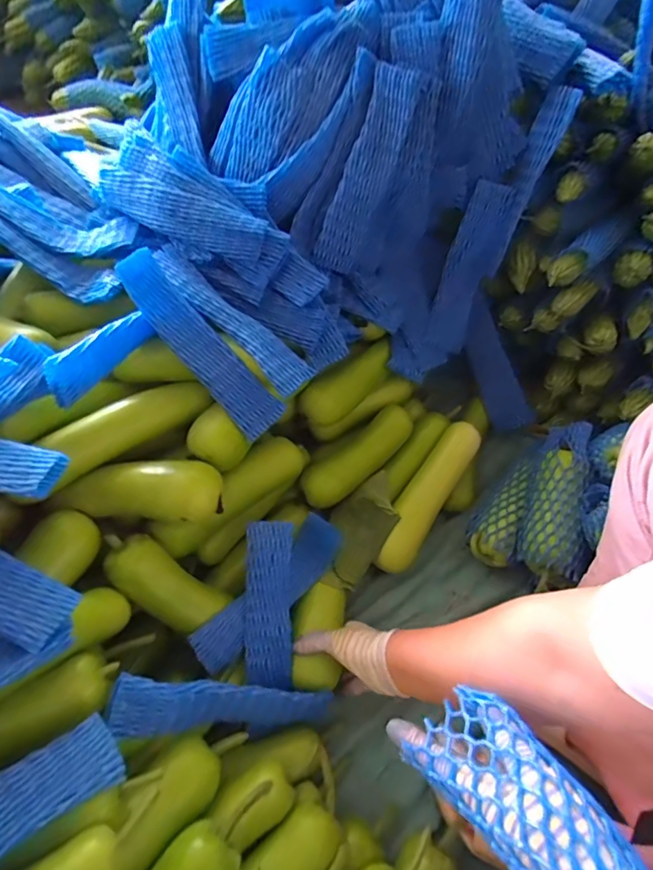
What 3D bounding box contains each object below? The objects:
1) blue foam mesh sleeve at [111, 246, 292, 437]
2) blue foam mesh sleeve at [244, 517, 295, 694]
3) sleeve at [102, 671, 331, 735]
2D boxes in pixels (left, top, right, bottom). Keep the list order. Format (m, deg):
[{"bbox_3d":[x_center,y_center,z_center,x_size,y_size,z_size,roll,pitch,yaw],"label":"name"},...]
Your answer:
[{"bbox_3d":[-0.142,-0.101,0.536,0.053,0.030,0.235,-46,105,-25],"label":"blue foam mesh sleeve"},{"bbox_3d":[-0.070,0.201,0.563,0.054,0.017,0.186,-2,79,-2],"label":"blue foam mesh sleeve"},{"bbox_3d":[-0.102,0.296,0.503,0.252,0.043,0.051,19,52,-28],"label":"sleeve"}]

